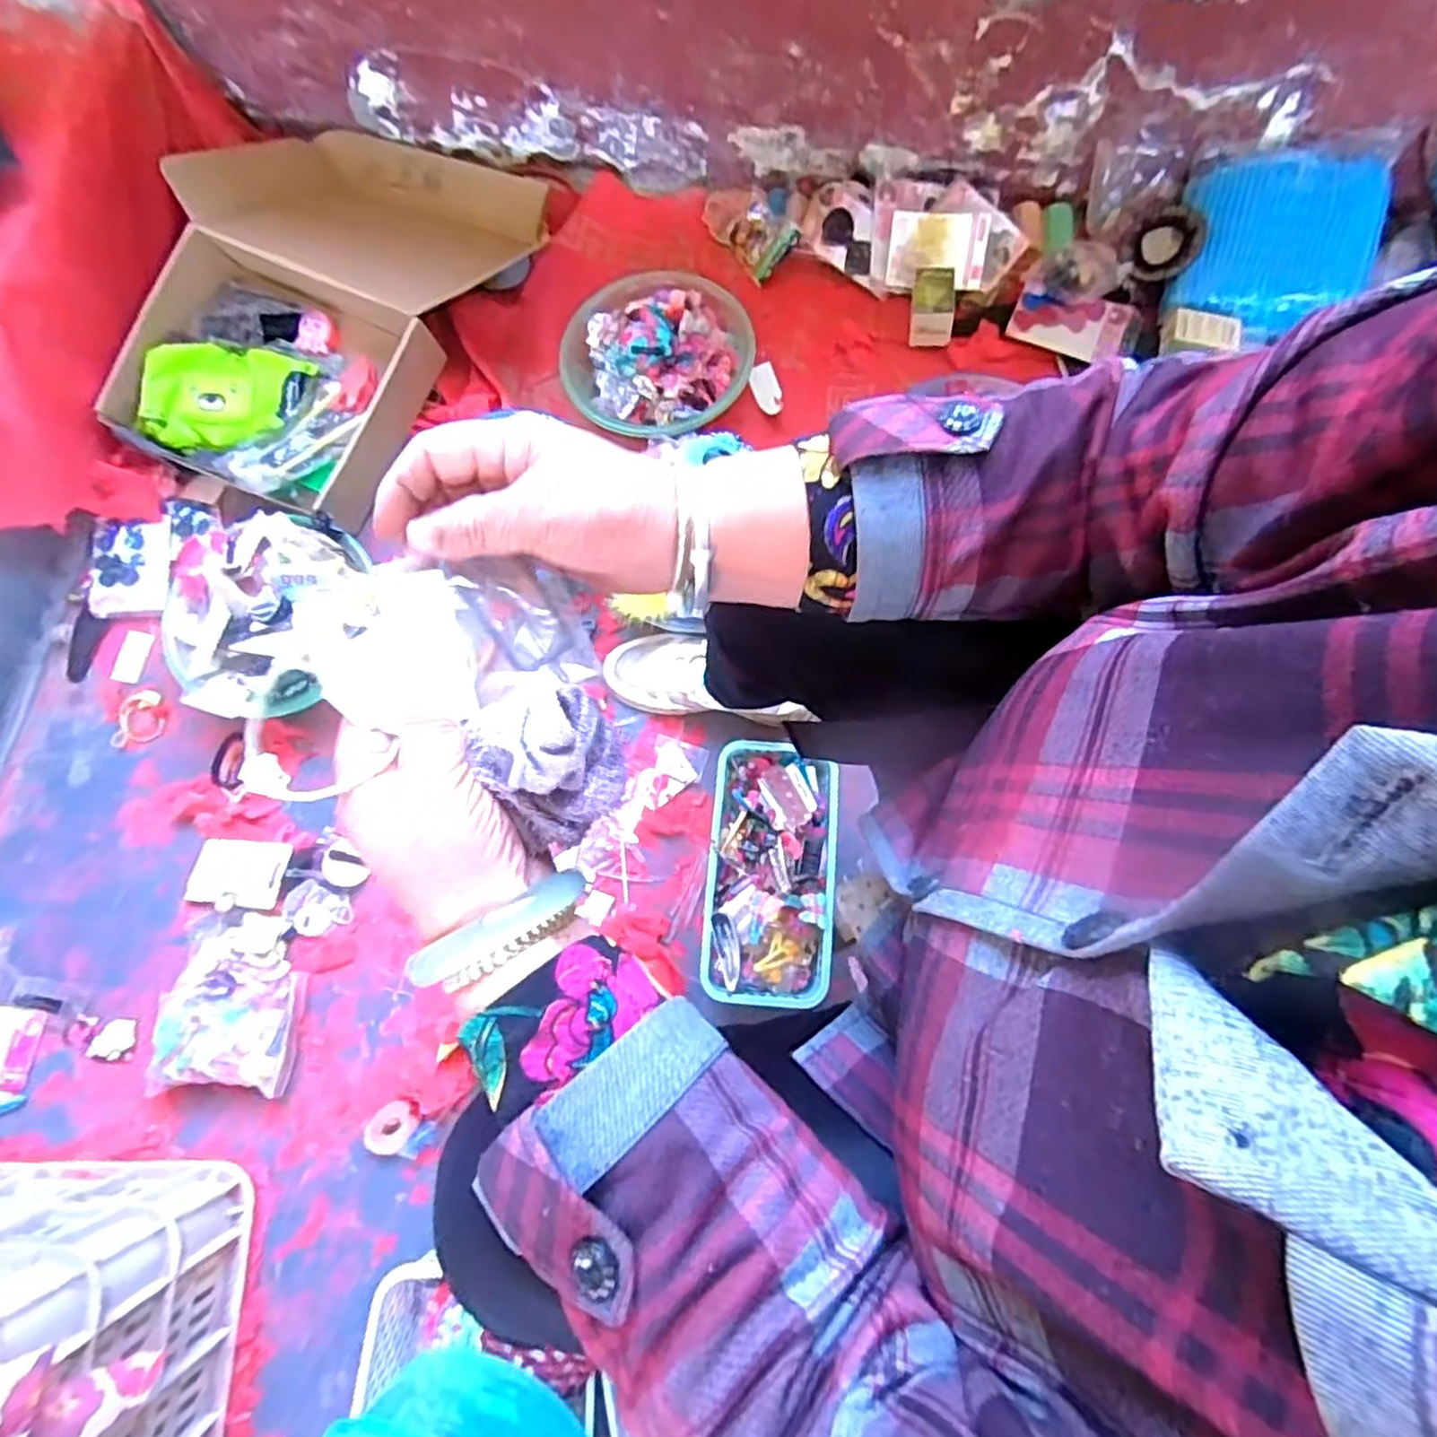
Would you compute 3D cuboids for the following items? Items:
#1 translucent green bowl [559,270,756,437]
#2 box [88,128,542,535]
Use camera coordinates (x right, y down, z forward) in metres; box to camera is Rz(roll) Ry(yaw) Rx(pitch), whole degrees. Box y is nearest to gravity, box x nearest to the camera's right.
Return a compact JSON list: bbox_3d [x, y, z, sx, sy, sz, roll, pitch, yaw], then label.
[{"bbox_3d":[-0.083,-0.456,0.892,0.226,0.080,0.232,0,75,0],"label":"translucent green bowl"},{"bbox_3d":[-0.516,-0.561,0.931,0.411,0.125,0.595,19,76,5],"label":"box"}]

